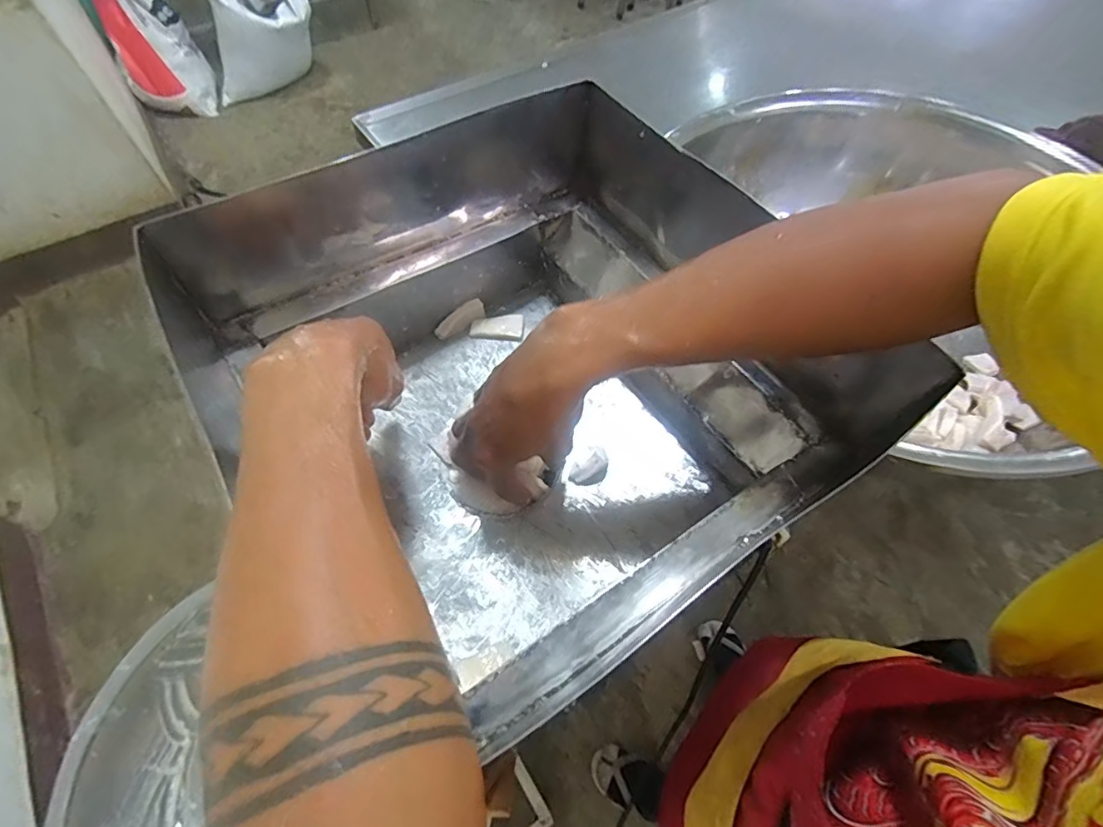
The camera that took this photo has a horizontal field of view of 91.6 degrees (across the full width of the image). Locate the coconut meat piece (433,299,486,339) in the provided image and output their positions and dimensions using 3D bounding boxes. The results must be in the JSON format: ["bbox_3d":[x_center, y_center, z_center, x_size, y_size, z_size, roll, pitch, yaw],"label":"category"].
[{"bbox_3d":[-0.088,-0.090,0.519,0.052,0.023,0.013,-36,65,-6],"label":"coconut meat piece"}]

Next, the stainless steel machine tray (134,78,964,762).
[{"bbox_3d":[-0.035,-0.042,0.419,0.356,0.163,0.447,-31,64,-18],"label":"stainless steel machine tray"}]

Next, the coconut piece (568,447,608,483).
[{"bbox_3d":[0.032,0.042,0.450,0.025,0.021,0.035,24,61,13],"label":"coconut piece"}]

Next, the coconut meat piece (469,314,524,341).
[{"bbox_3d":[-0.053,-0.084,0.524,0.052,0.008,0.031,4,59,2],"label":"coconut meat piece"}]

